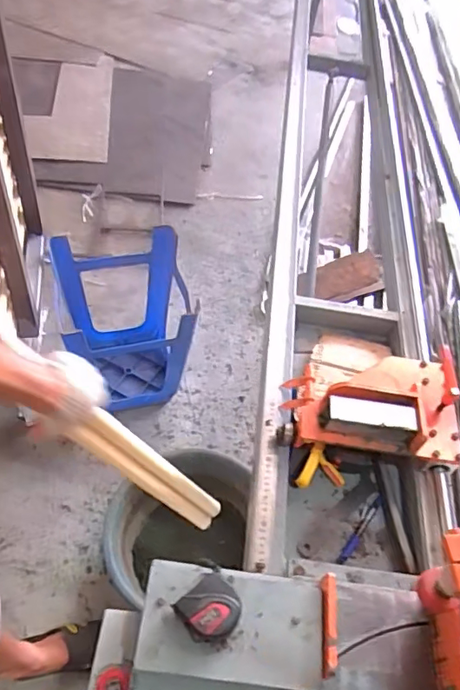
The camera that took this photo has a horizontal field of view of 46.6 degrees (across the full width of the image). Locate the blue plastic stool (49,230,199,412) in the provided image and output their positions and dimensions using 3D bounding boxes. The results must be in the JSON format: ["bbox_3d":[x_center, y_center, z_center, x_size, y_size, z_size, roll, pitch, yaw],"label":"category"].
[{"bbox_3d":[-0.280,-0.067,1.488,0.327,0.447,0.342,-9,56,-16],"label":"blue plastic stool"}]

